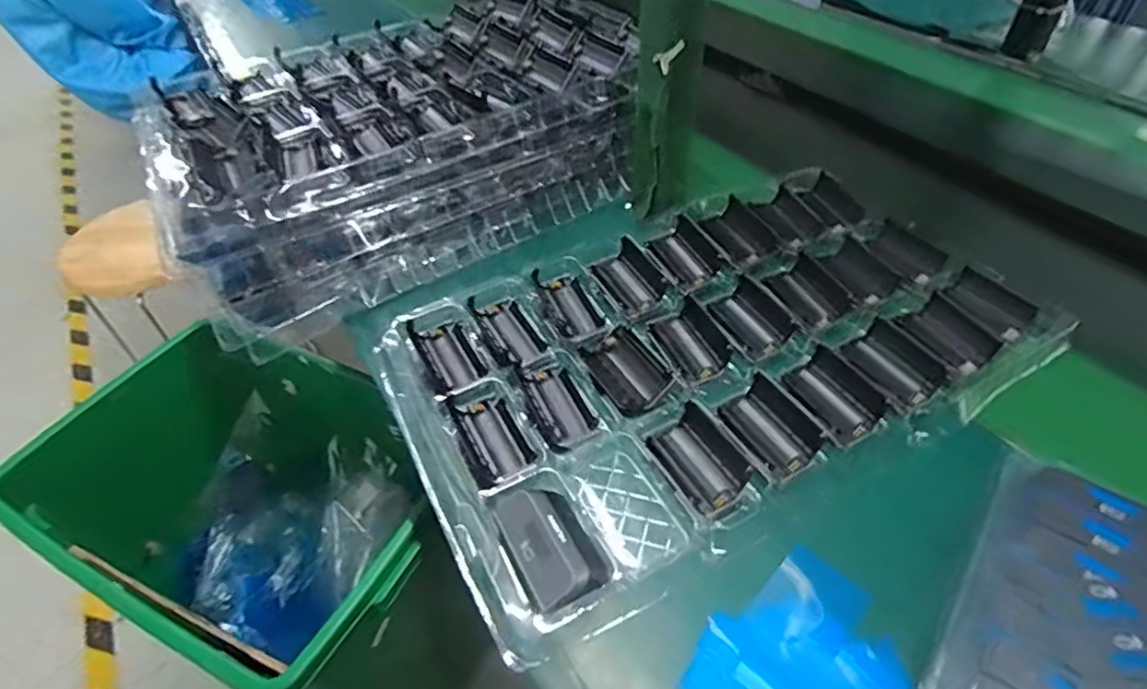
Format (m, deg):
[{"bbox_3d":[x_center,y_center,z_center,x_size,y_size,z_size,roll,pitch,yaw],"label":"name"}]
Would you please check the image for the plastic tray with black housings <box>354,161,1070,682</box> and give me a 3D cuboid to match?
[{"bbox_3d":[0.113,-0.009,0.490,0.495,0.029,0.288,-23,50,-19],"label":"plastic tray with black housings"}]

